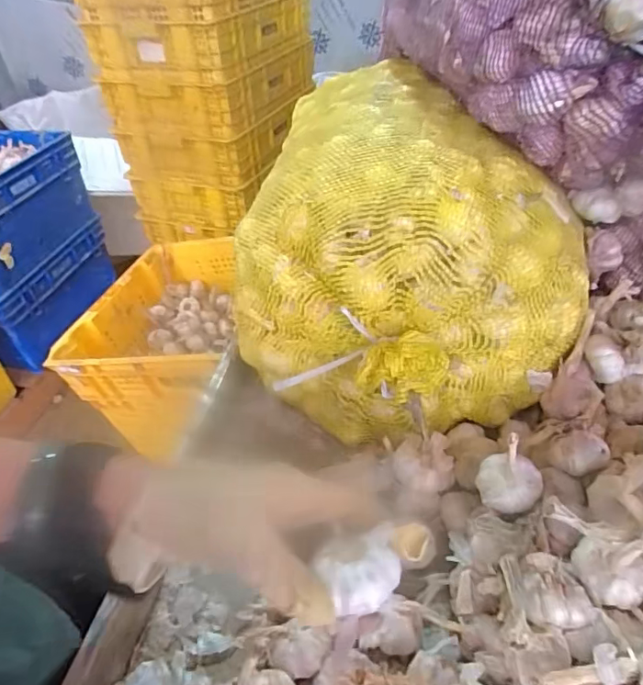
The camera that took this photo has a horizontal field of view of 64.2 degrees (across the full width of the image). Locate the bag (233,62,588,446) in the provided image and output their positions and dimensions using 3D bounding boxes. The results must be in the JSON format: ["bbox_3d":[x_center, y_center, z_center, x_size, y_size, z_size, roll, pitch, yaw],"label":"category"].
[{"bbox_3d":[0.054,-0.097,0.539,0.287,0.219,0.339,-13,41,-10],"label":"bag"}]

